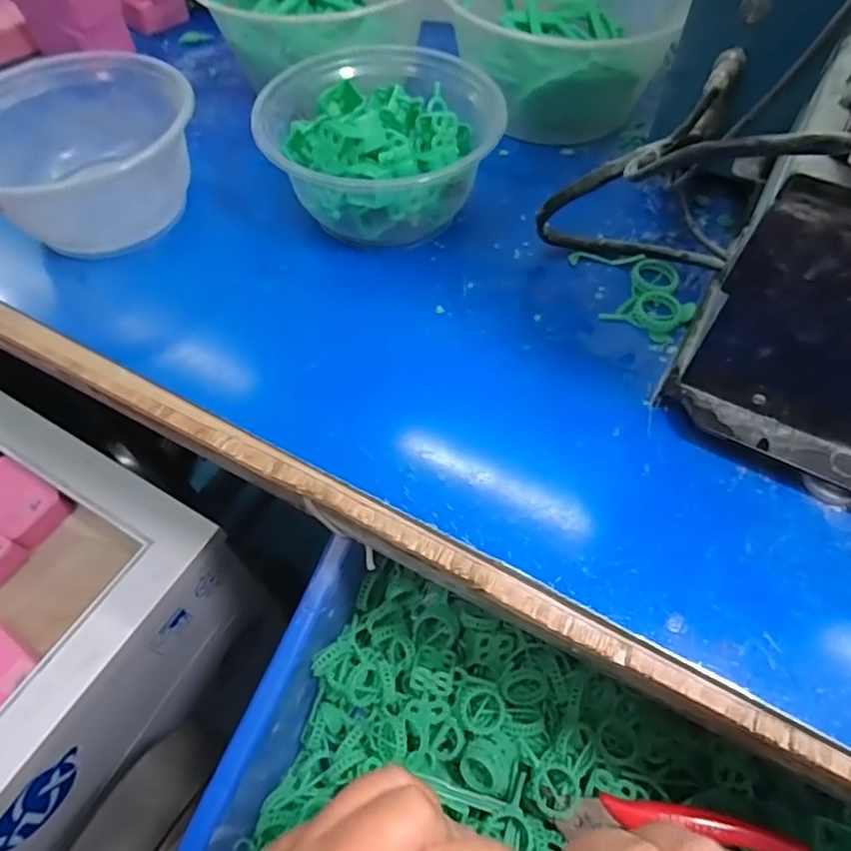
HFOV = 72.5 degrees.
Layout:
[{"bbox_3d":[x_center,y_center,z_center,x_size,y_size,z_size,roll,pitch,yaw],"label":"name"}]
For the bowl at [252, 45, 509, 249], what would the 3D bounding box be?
[{"bbox_3d":[-0.026,-0.163,0.343,0.132,0.060,0.120,-20,60,-9],"label":"bowl"}]

